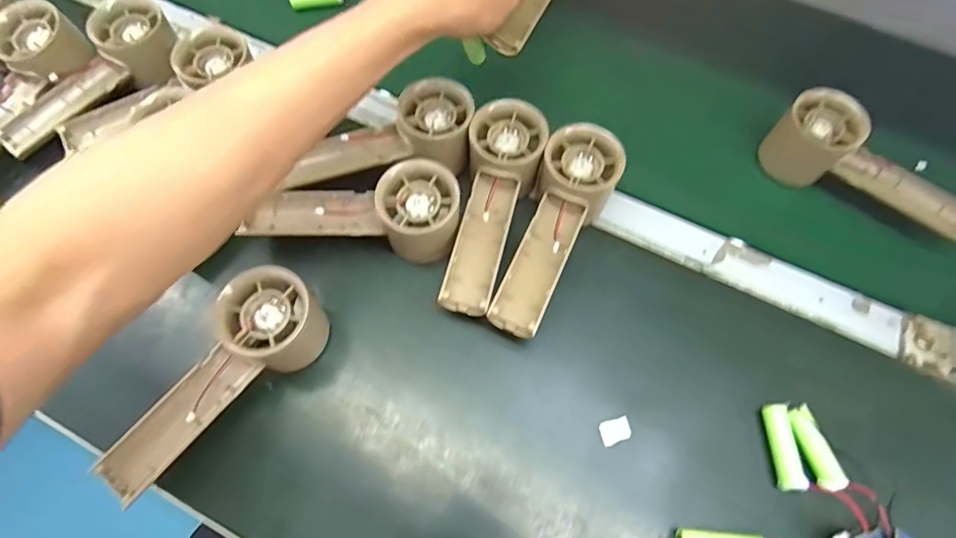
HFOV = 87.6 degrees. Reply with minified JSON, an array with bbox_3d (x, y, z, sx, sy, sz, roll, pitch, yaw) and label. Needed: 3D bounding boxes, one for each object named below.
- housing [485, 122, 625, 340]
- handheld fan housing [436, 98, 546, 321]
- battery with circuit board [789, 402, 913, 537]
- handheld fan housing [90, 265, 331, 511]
[{"bbox_3d":[0.053,-0.025,0.356,0.052,0.058,0.155,24,69,9],"label":"housing"},{"bbox_3d":[0.008,-0.043,0.362,0.051,0.058,0.154,15,67,6],"label":"handheld fan housing"},{"bbox_3d":[0.234,0.138,0.312,0.026,0.014,0.107,-27,69,-11],"label":"battery with circuit board"},{"bbox_3d":[-0.164,0.072,0.315,0.055,0.055,0.156,37,71,15],"label":"handheld fan housing"}]

